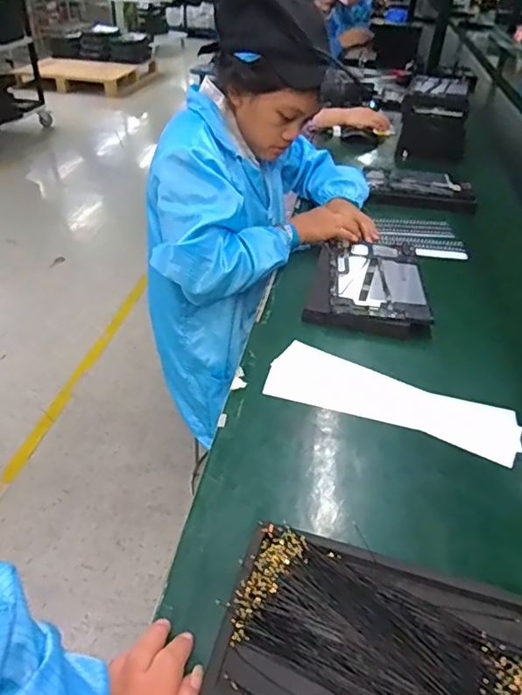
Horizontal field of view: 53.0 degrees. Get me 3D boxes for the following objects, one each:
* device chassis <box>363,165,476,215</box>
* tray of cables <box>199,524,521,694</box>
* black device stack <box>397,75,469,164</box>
[{"bbox_3d":[0.359,-0.360,1.184,0.224,0.029,0.157,6,34,0],"label":"device chassis"},{"bbox_3d":[0.094,0.233,0.405,0.244,0.020,0.156,14,35,12],"label":"tray of cables"},{"bbox_3d":[0.472,-0.618,1.428,0.188,0.186,0.212,15,35,14],"label":"black device stack"}]

